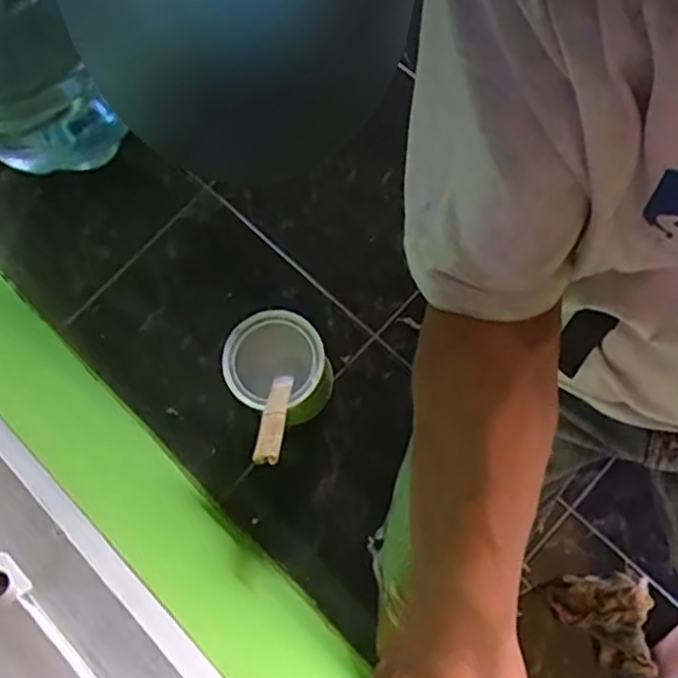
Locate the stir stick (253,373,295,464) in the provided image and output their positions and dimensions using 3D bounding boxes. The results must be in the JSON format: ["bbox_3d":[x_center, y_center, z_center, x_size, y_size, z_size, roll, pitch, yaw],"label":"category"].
[{"bbox_3d":[-0.062,0.074,0.672,0.024,0.162,0.014,-2,112,2],"label":"stir stick"}]

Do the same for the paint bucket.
[{"bbox_3d":[-0.065,0.037,0.767,0.102,0.119,0.102,0,76,2],"label":"paint bucket"}]

